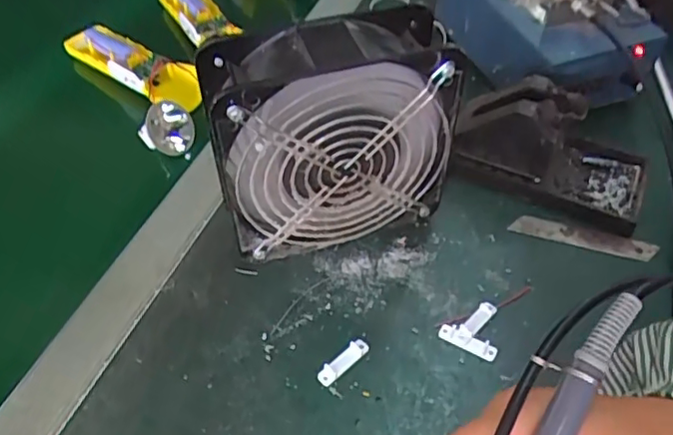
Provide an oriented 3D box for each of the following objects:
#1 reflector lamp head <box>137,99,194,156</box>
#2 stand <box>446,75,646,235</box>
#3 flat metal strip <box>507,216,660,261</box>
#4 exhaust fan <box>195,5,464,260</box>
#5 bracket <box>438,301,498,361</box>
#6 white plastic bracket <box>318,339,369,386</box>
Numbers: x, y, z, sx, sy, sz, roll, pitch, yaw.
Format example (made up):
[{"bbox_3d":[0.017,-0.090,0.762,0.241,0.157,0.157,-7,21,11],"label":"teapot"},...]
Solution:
[{"bbox_3d":[-0.142,-0.076,0.497,0.042,0.029,0.052,-14,50,-12],"label":"reflector lamp head"},{"bbox_3d":[0.166,-0.059,0.450,0.142,0.069,0.080,19,52,16],"label":"stand"},{"bbox_3d":[0.180,0.015,0.433,0.100,0.006,0.015,13,50,11],"label":"flat metal strip"},{"bbox_3d":[-0.004,-0.048,0.386,0.147,0.152,0.060,-16,51,-14],"label":"exhaust fan"},{"bbox_3d":[0.090,0.069,0.383,0.037,0.006,0.036,23,53,19],"label":"bracket"},{"bbox_3d":[0.005,0.089,0.365,0.037,0.005,0.011,-35,57,-27],"label":"white plastic bracket"}]

